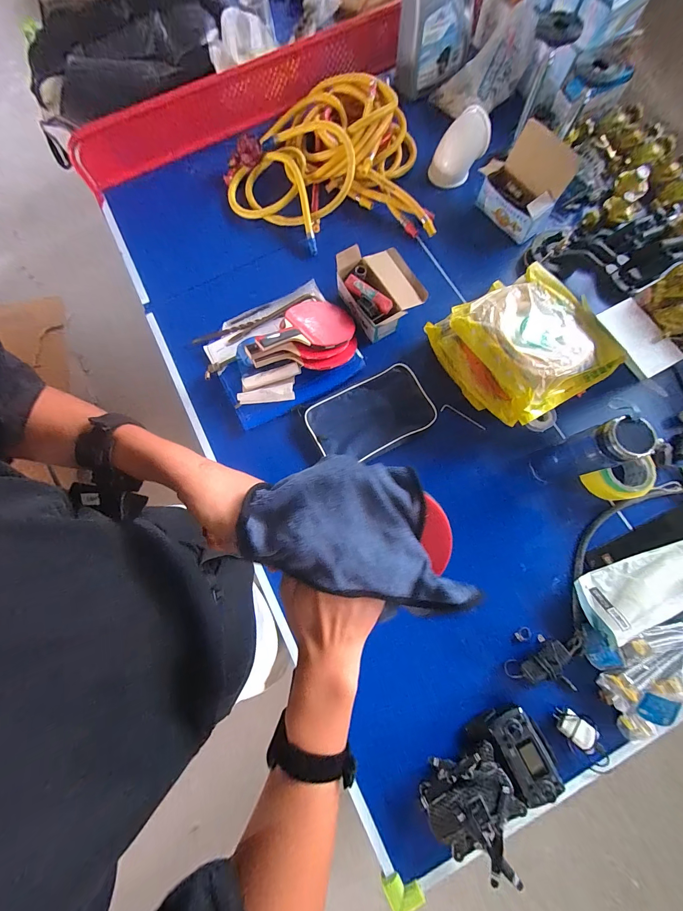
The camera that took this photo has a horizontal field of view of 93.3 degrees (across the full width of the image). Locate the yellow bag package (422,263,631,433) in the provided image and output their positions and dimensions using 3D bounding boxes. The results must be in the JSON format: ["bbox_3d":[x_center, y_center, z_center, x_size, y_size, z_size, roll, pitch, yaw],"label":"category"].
[{"bbox_3d":[0.382,-0.241,0.708,0.259,0.151,0.313,-27,77,-8],"label":"yellow bag package"}]

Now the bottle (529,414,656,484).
[{"bbox_3d":[0.458,-0.005,0.602,0.075,0.219,0.079,-17,76,-6],"label":"bottle"}]

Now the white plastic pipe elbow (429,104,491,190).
[{"bbox_3d":[0.320,-0.821,0.867,0.121,0.119,0.113,0,75,-1],"label":"white plastic pipe elbow"}]

